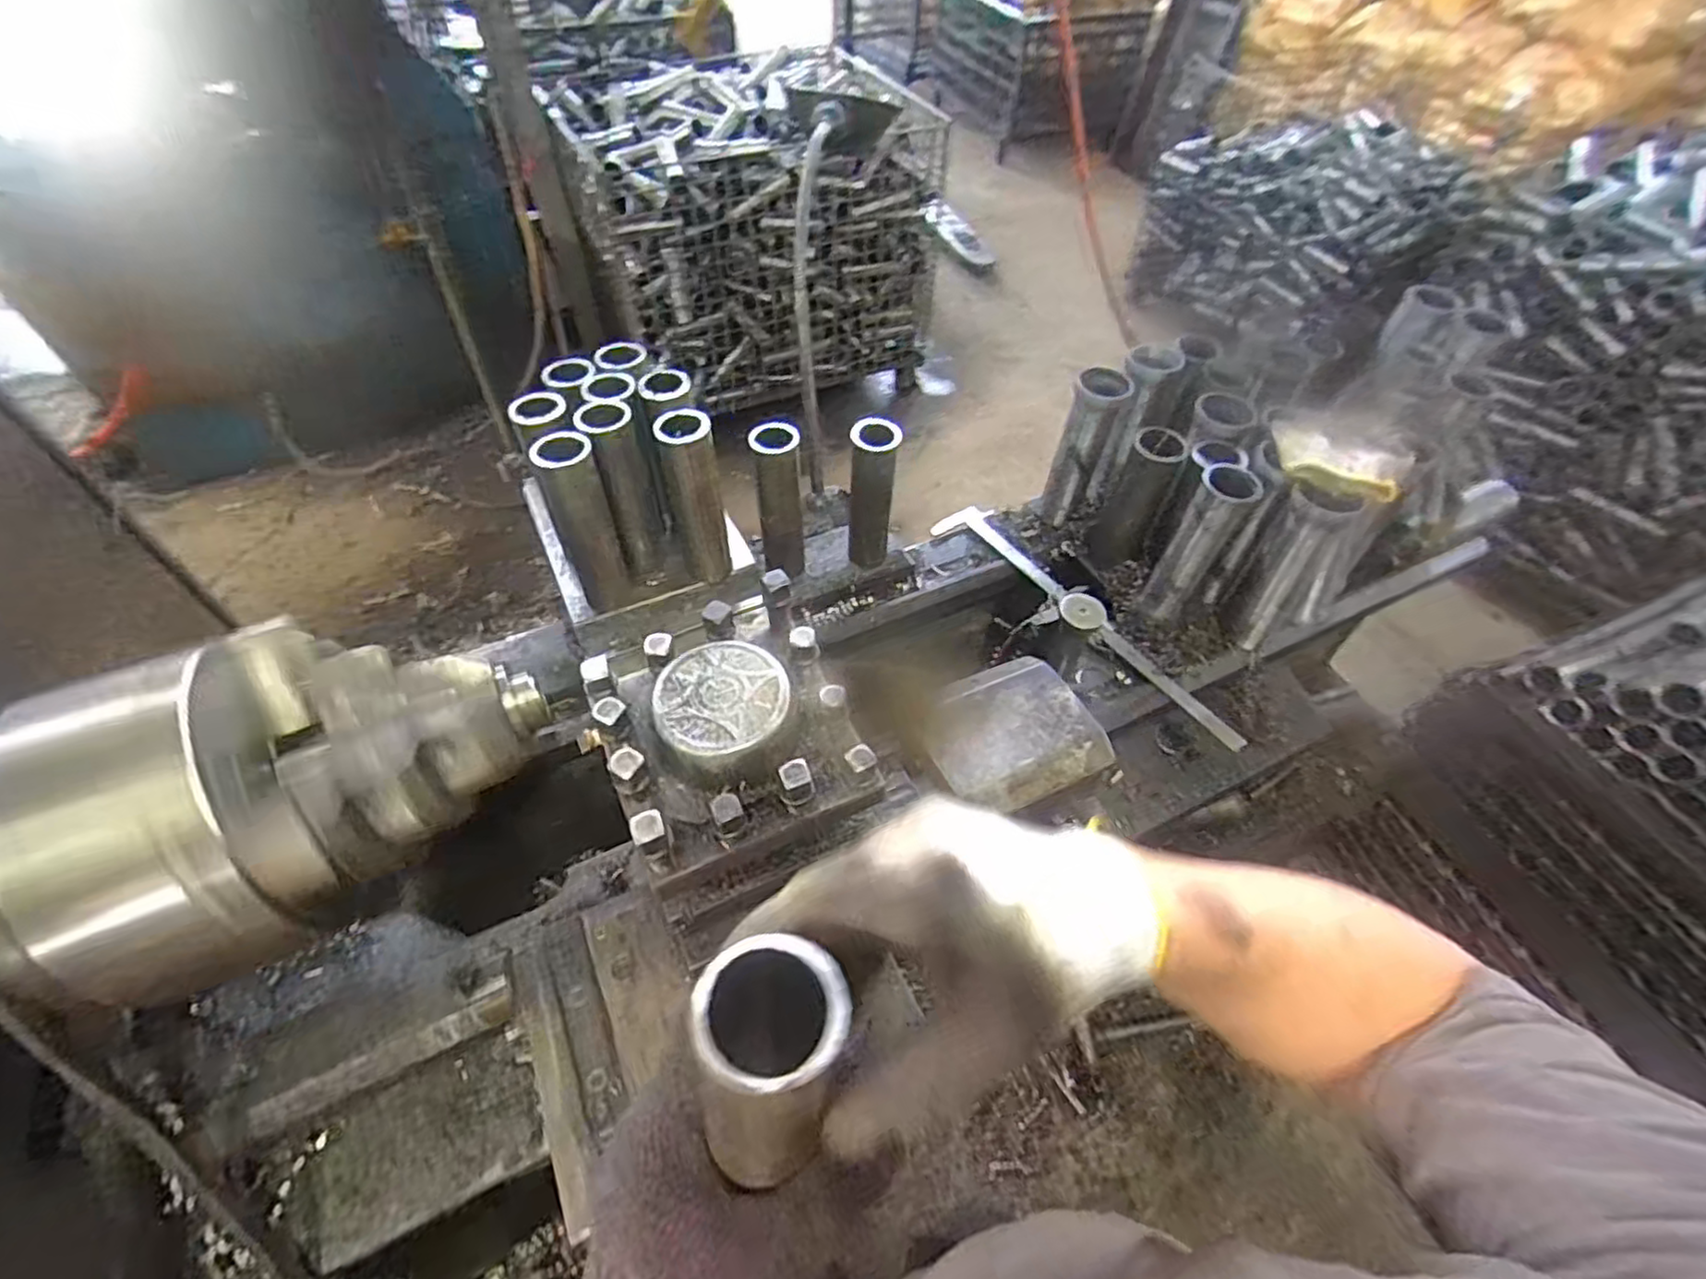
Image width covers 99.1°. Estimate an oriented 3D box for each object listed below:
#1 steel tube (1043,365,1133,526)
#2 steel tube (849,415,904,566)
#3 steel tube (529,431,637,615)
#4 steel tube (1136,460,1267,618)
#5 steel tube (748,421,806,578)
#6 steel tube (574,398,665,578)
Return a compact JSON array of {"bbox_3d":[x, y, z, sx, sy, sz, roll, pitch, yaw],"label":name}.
[{"bbox_3d":[0.261,-0.211,0.836,0.056,0.192,0.049,14,53,9],"label":"steel tube"},{"bbox_3d":[0.020,-0.150,0.755,0.045,0.160,0.045,-1,52,-3],"label":"steel tube"},{"bbox_3d":[-0.232,-0.095,0.641,0.045,0.172,0.046,-22,56,-18],"label":"steel tube"},{"bbox_3d":[0.351,-0.096,0.744,0.048,0.168,0.060,33,58,22],"label":"steel tube"},{"bbox_3d":[-0.074,-0.136,0.746,0.051,0.168,0.047,-5,52,-6],"label":"steel tube"},{"bbox_3d":[-0.208,-0.132,0.674,0.048,0.169,0.056,-16,54,-14],"label":"steel tube"}]

